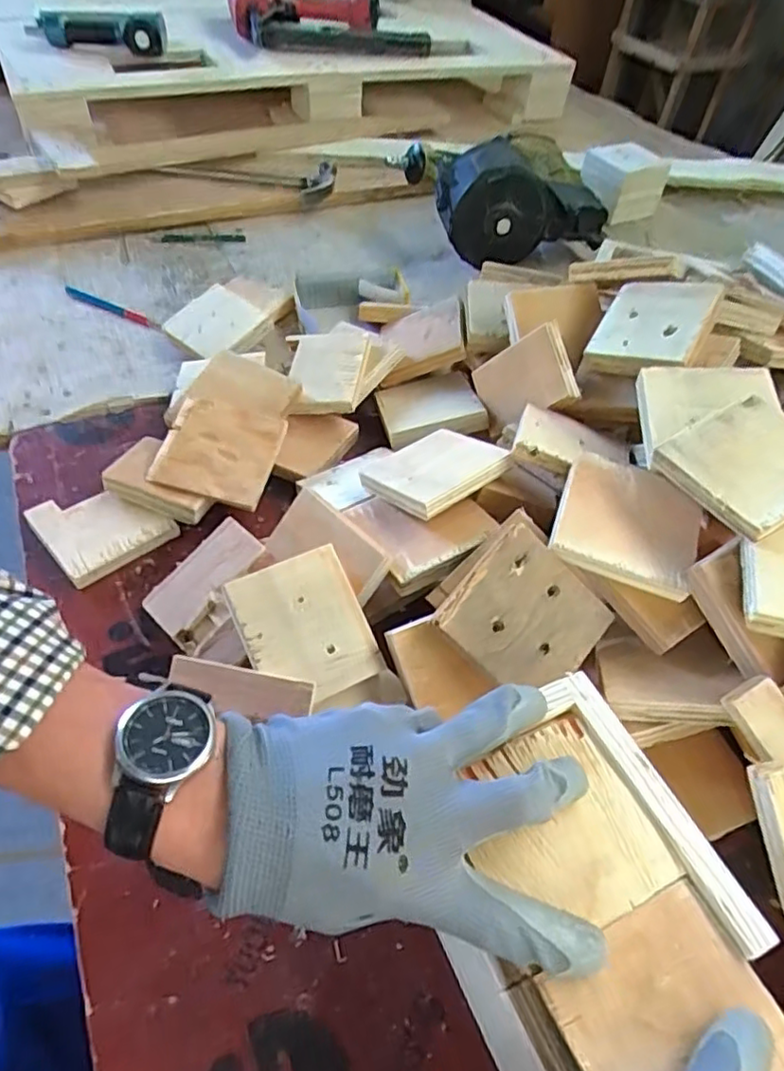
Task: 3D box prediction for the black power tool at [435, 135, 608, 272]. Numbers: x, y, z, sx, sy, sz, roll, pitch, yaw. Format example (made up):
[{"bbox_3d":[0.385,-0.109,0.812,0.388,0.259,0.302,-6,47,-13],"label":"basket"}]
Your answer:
[{"bbox_3d":[0.172,-0.429,0.832,0.229,0.131,0.102,-12,54,-15],"label":"black power tool"}]

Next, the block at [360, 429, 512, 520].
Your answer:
[{"bbox_3d":[0.033,-0.051,0.493,0.095,0.016,0.086,-29,36,-25],"label":"block"}]

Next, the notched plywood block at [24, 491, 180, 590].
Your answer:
[{"bbox_3d":[-0.231,-0.008,0.498,0.085,0.018,0.082,38,57,22],"label":"notched plywood block"}]

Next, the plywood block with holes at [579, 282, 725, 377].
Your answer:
[{"bbox_3d":[0.213,-0.170,0.522,0.086,0.018,0.095,16,68,37],"label":"plywood block with holes"}]

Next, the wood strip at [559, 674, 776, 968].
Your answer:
[{"bbox_3d":[0.130,0.129,0.311,0.016,0.007,0.140,-18,56,-19],"label":"wood strip"}]

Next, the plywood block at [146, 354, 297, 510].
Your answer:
[{"bbox_3d":[-0.137,-0.095,0.536,0.090,0.017,0.151,13,61,4],"label":"plywood block"}]

